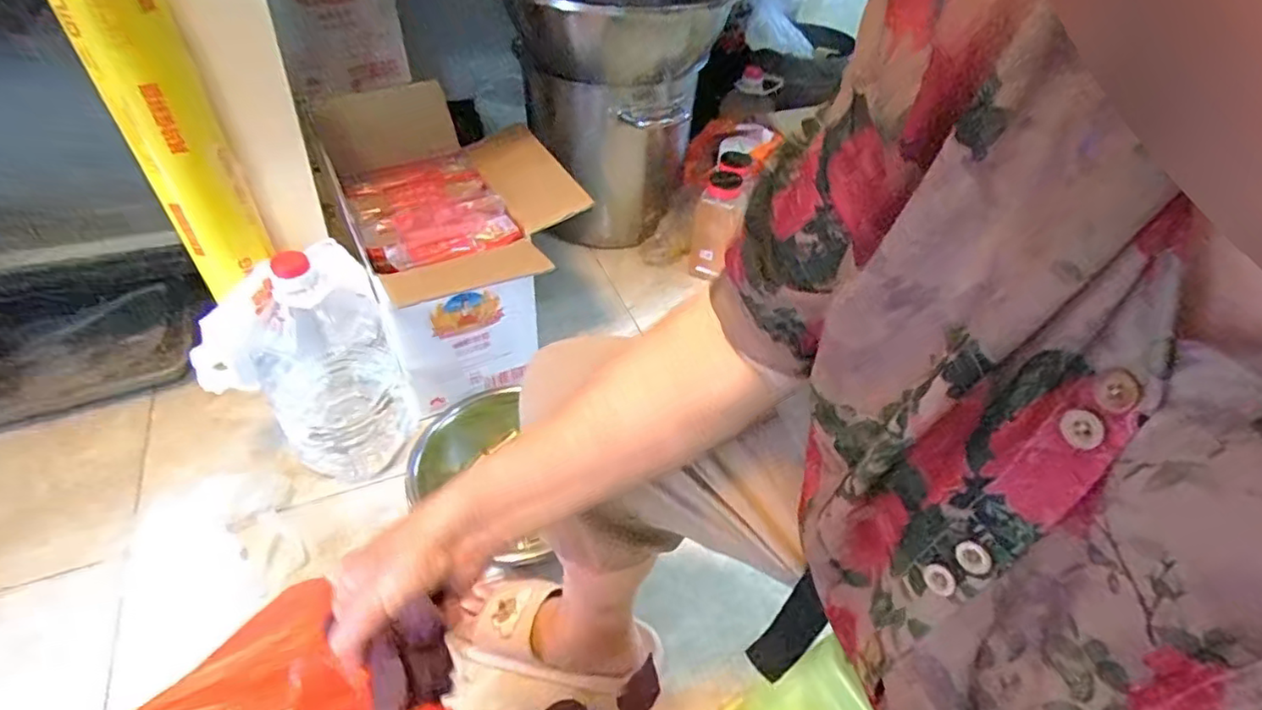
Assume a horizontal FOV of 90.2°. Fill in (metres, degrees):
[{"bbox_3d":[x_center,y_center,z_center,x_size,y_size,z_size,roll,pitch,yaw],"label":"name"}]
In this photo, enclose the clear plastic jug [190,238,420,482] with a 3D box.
[{"bbox_3d":[-0.428,0.025,0.841,0.220,0.332,0.146,-27,52,-26],"label":"clear plastic jug"}]

